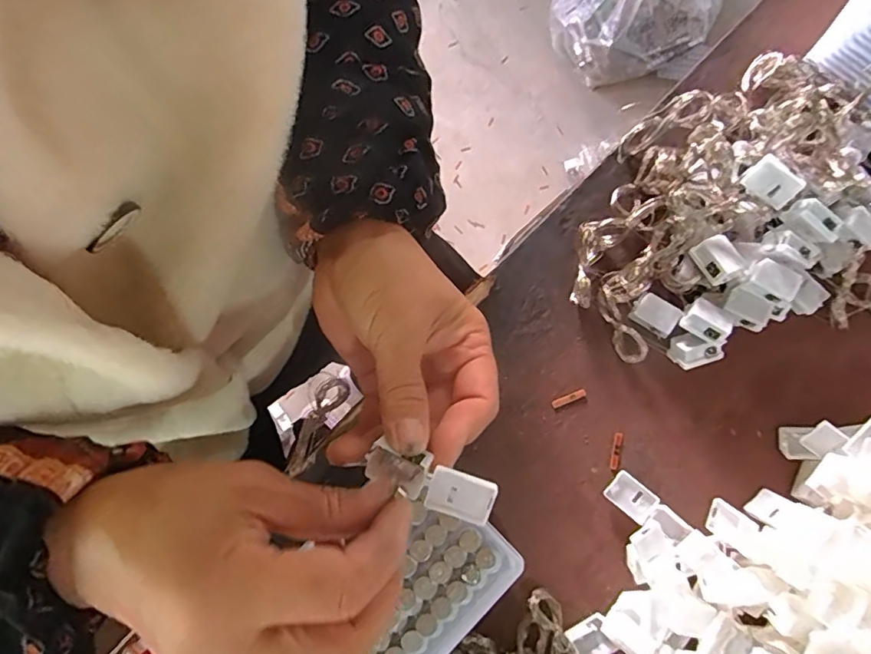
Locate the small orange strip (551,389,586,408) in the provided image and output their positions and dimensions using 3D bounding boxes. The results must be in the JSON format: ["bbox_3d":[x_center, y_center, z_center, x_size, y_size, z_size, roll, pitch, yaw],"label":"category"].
[{"bbox_3d":[0.083,0.045,0.329,0.022,0.004,0.005,-22,80,-5],"label":"small orange strip"}]

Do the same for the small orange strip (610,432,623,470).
[{"bbox_3d":[0.112,0.077,0.326,0.005,0.004,0.023,15,79,2],"label":"small orange strip"}]

